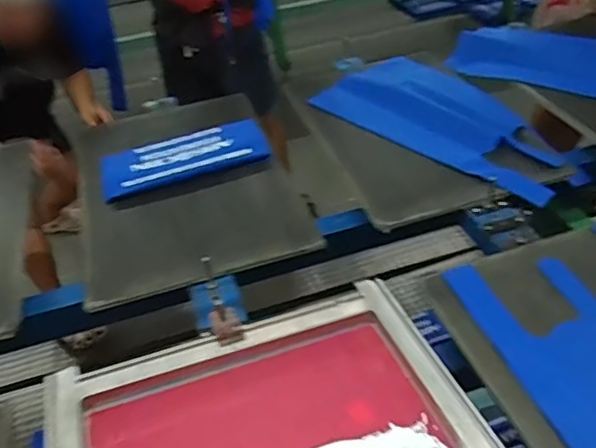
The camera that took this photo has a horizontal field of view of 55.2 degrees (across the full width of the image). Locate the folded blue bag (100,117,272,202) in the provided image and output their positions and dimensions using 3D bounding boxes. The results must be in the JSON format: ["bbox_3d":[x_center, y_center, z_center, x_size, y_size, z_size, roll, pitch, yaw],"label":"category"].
[{"bbox_3d":[-0.240,-0.147,1.179,0.338,0.037,0.151,-16,42,-10],"label":"folded blue bag"}]

